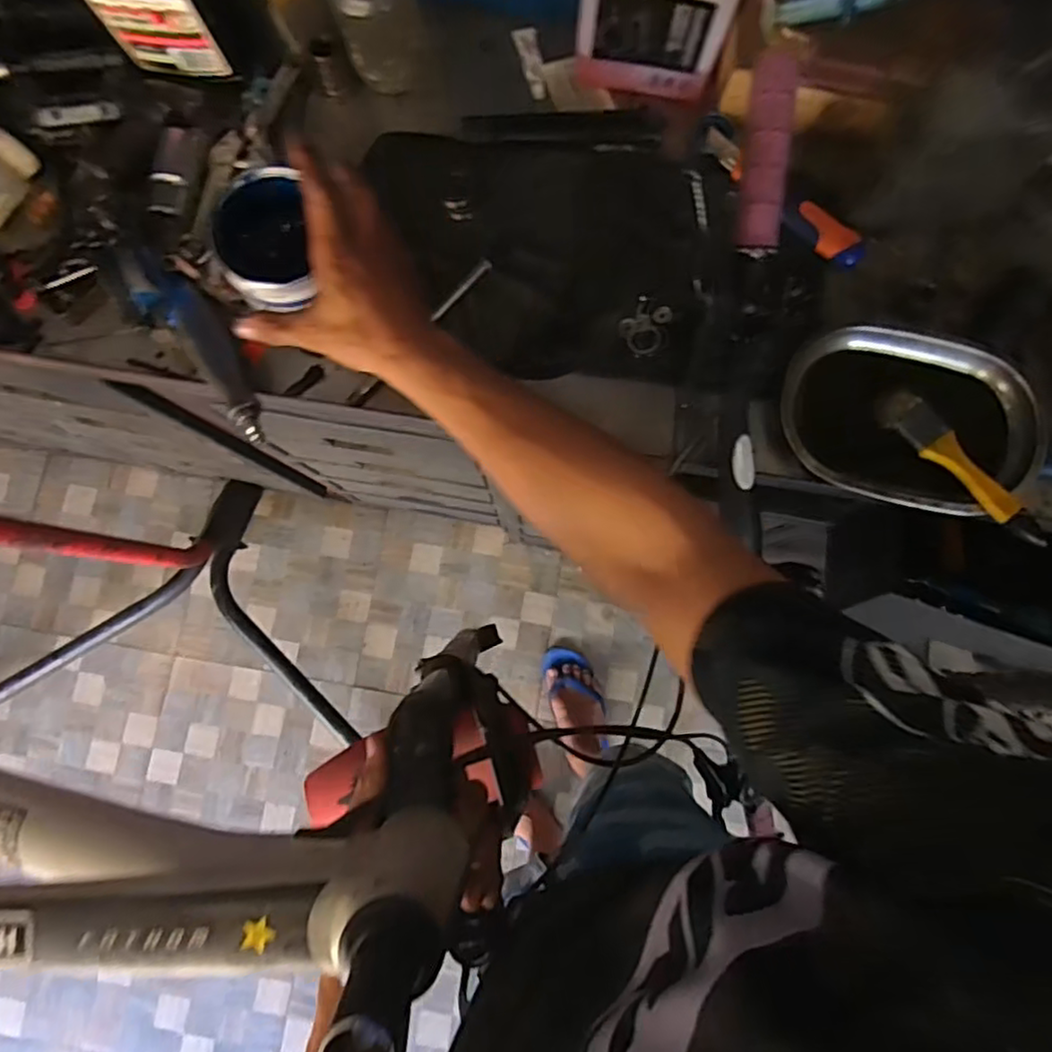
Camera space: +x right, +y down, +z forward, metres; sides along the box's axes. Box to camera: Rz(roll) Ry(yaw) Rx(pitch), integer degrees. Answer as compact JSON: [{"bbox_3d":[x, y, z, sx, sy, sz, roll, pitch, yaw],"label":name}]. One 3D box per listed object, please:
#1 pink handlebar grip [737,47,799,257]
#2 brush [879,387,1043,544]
[{"bbox_3d":[0.172,-0.264,0.460,0.029,0.022,0.131,1,106,1],"label":"pink handlebar grip"},{"bbox_3d":[0.372,-0.052,0.546,0.037,0.016,0.164,-43,83,-5],"label":"brush"}]

